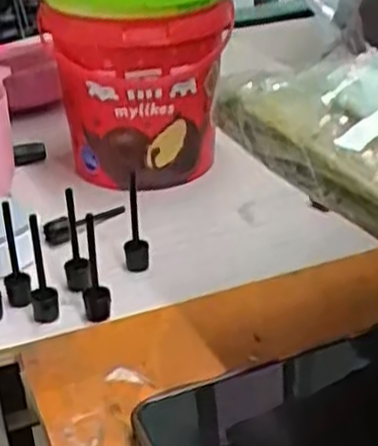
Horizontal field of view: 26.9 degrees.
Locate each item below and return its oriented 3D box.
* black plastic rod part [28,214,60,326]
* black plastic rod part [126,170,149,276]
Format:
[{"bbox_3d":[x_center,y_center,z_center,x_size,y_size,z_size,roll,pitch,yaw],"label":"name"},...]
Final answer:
[{"bbox_3d":[-0.081,0.024,0.431,0.014,0.066,0.014,-10,30,-14],"label":"black plastic rod part"},{"bbox_3d":[-0.032,0.000,0.473,0.014,0.060,0.016,-5,29,-5],"label":"black plastic rod part"}]

